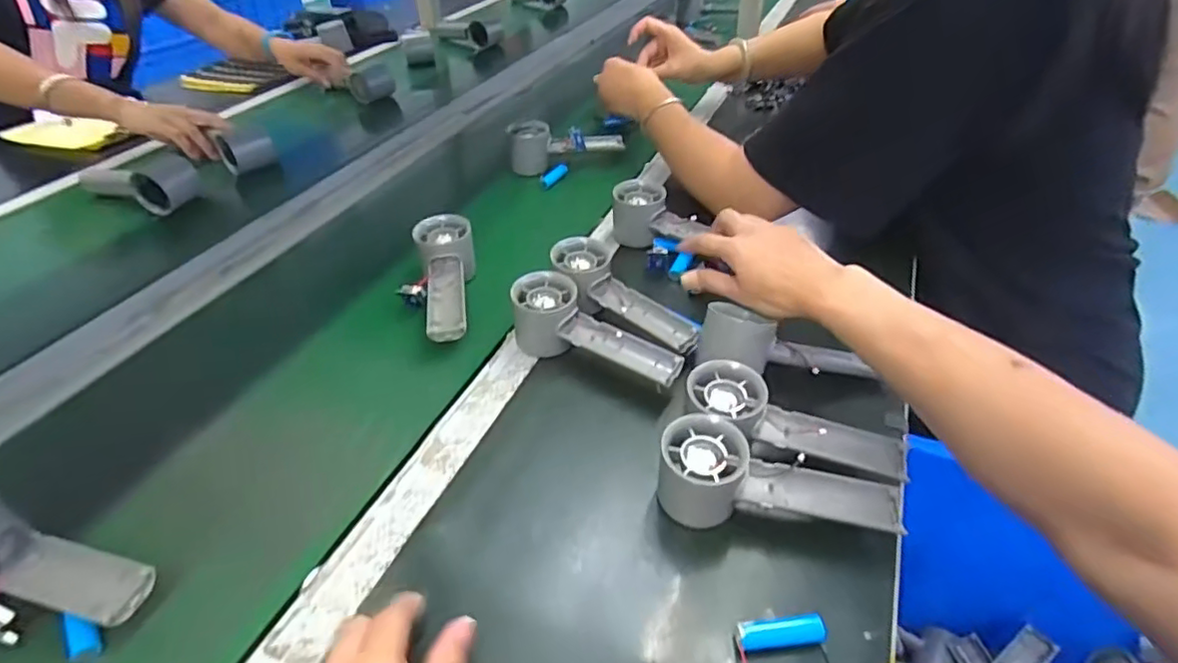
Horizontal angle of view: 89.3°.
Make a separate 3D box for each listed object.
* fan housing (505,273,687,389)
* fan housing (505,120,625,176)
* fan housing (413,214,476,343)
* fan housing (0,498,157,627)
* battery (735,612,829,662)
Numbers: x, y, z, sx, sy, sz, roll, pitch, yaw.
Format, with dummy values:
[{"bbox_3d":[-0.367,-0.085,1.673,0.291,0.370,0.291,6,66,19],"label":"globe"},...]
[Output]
[{"bbox_3d":[0.005,0.003,0.516,0.153,0.063,0.056,17,46,21],"label":"fan housing"},{"bbox_3d":[-0.029,-0.249,0.809,0.151,0.059,0.046,-6,42,-2],"label":"fan housing"},{"bbox_3d":[-0.135,-0.049,0.577,0.053,0.058,0.141,-11,43,-7],"label":"fan housing"},{"bbox_3d":[-0.342,0.146,0.371,0.163,0.057,0.063,12,45,16],"label":"fan housing"},{"bbox_3d":[0.112,0.194,0.347,0.061,0.016,0.047,-6,43,-3],"label":"battery"}]

